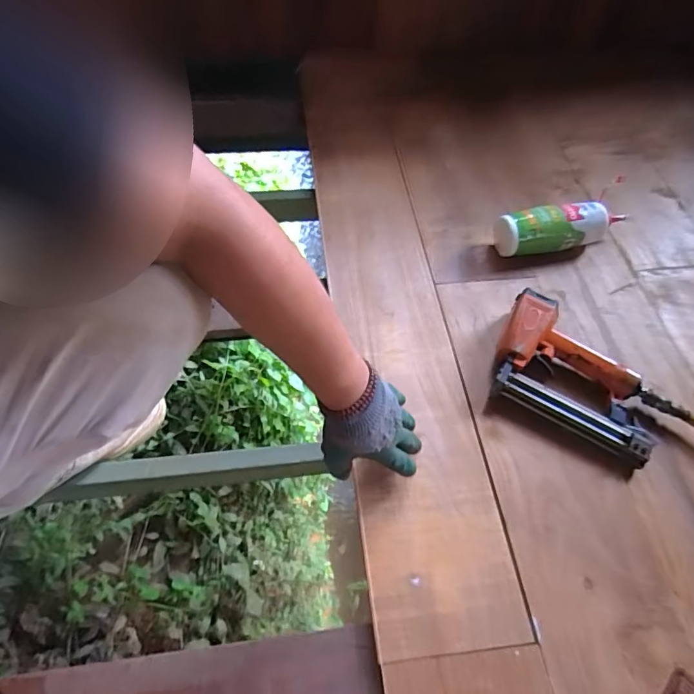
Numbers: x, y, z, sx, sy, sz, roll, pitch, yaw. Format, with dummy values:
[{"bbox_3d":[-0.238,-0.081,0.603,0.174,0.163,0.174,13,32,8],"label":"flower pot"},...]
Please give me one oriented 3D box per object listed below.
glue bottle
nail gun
[{"bbox_3d":[0.376,-0.204,0.819,0.240,0.069,0.061,-6,58,-6],"label":"glue bottle"},{"bbox_3d":[0.323,0.038,0.670,0.226,0.057,0.167,25,60,13],"label":"nail gun"}]

